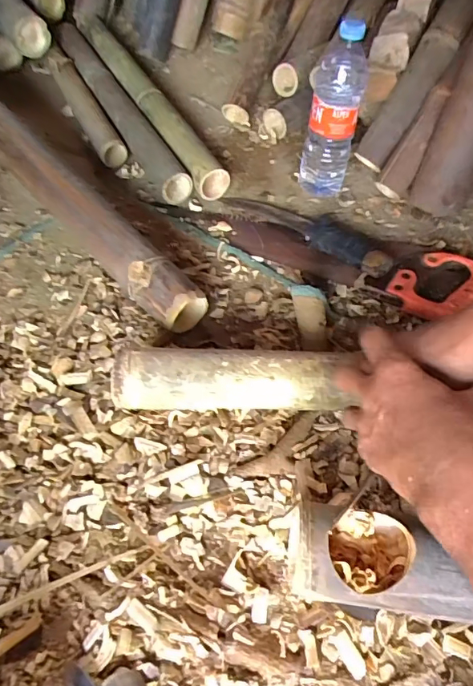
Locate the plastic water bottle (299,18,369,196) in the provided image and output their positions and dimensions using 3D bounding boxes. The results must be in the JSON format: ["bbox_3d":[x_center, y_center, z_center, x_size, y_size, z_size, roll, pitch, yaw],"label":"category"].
[{"bbox_3d":[0.141,-0.330,0.703,0.077,0.231,0.064,10,55,8],"label":"plastic water bottle"}]

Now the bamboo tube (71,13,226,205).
[{"bbox_3d":[-0.191,-0.487,0.928,0.051,0.063,0.653,-24,57,-15],"label":"bamboo tube"}]

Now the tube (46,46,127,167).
[{"bbox_3d":[-0.298,-0.466,0.922,0.048,0.051,0.416,-23,57,-14],"label":"tube"}]

